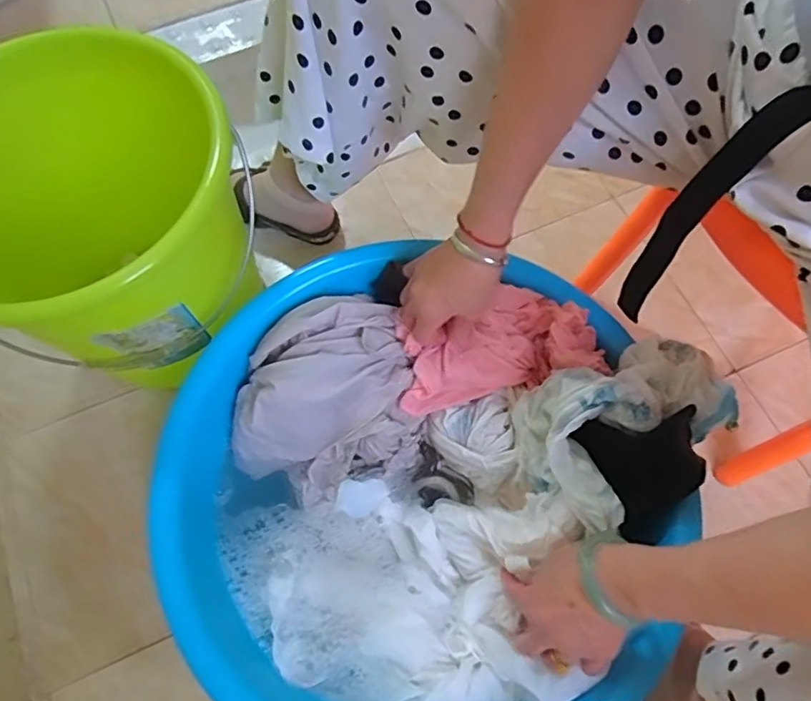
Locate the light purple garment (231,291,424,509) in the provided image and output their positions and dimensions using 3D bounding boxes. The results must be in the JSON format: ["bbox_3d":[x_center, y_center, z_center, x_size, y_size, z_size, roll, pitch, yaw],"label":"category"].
[{"bbox_3d":[-0.090,0.048,0.579,0.191,0.095,0.186,-17,70,-6],"label":"light purple garment"}]

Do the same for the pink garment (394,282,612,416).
[{"bbox_3d":[0.087,0.000,0.559,0.196,0.071,0.096,-21,69,9],"label":"pink garment"}]

